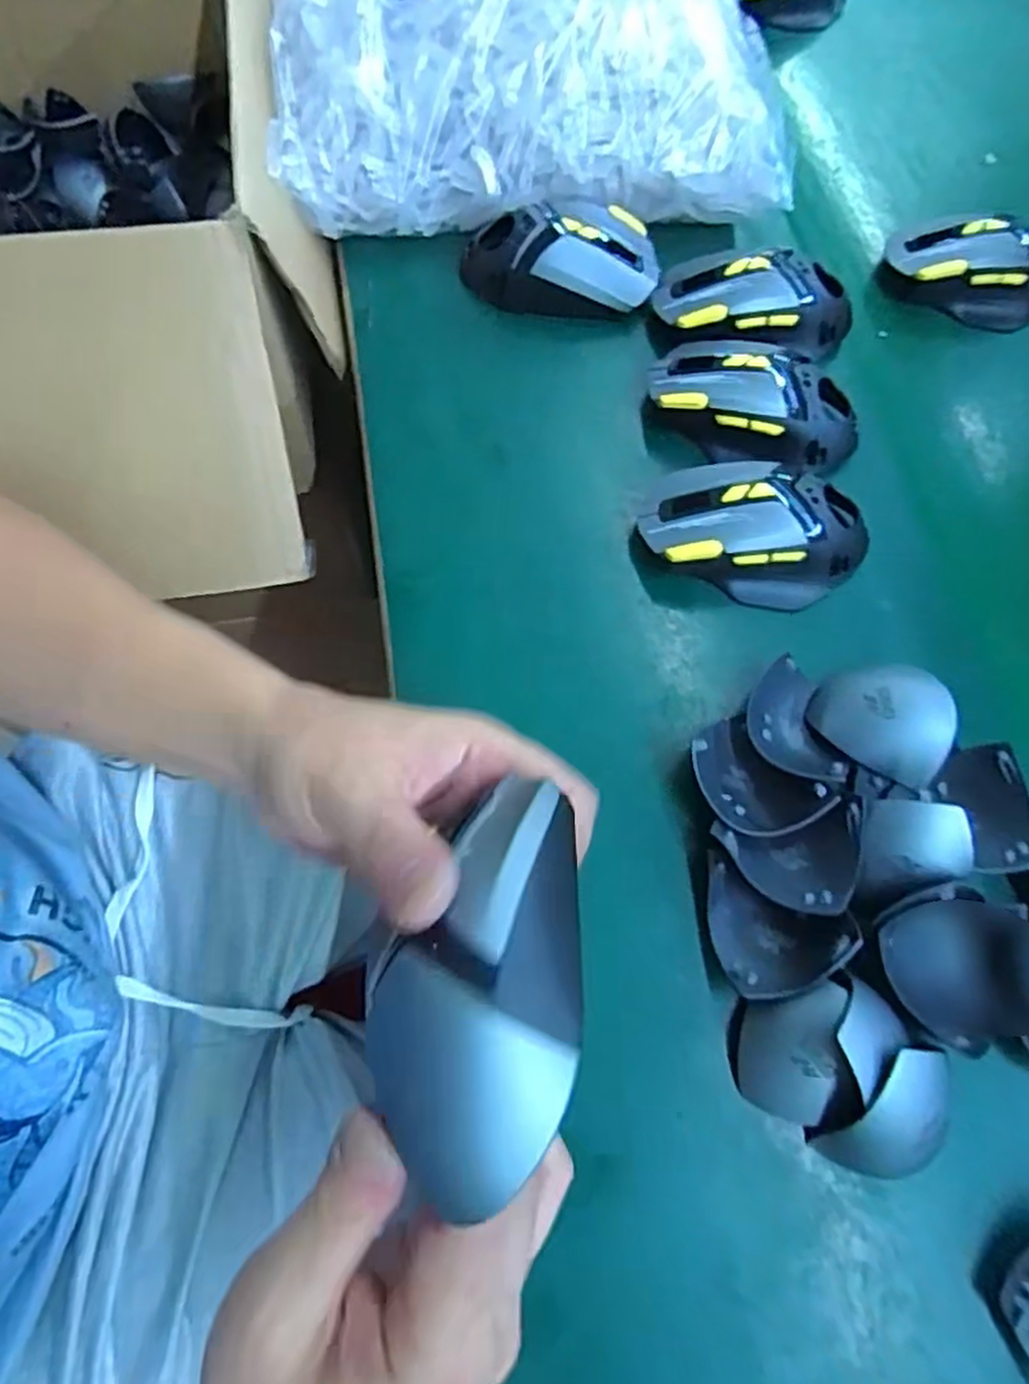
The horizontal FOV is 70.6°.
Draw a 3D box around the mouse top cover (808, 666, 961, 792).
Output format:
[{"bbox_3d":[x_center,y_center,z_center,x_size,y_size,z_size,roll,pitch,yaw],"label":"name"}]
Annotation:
[{"bbox_3d":[0.173,0.011,0.341,0.058,0.020,0.053,22,79,32],"label":"mouse top cover"}]

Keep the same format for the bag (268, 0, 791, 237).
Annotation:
[{"bbox_3d":[0.006,-0.401,0.470,0.307,0.095,0.224,-5,68,-4],"label":"bag"}]

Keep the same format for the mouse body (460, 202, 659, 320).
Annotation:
[{"bbox_3d":[0.029,-0.267,0.448,0.115,0.041,0.061,5,68,0],"label":"mouse body"}]

